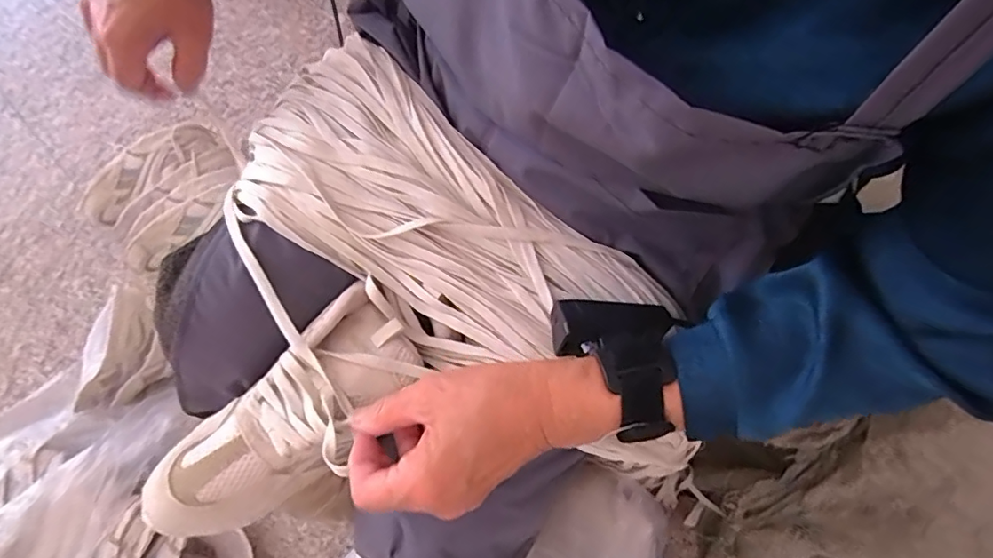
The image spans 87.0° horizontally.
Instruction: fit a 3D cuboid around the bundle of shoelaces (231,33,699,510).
[{"bbox_3d":[-0.048,-0.042,0.382,0.297,0.045,0.144,37,81,4],"label":"bundle of shoelaces"}]

